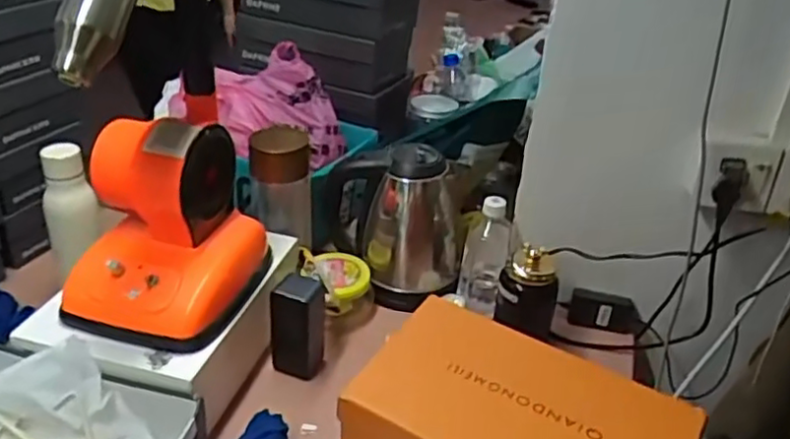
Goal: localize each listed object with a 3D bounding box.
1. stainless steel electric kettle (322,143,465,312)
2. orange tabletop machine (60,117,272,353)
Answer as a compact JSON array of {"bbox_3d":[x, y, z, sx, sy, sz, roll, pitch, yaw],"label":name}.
[{"bbox_3d":[0.002,0.001,0.991,0.208,0.204,0.127,4,31,-1],"label":"stainless steel electric kettle"},{"bbox_3d":[-0.265,0.004,0.774,0.197,0.194,0.194,5,31,2],"label":"orange tabletop machine"}]

